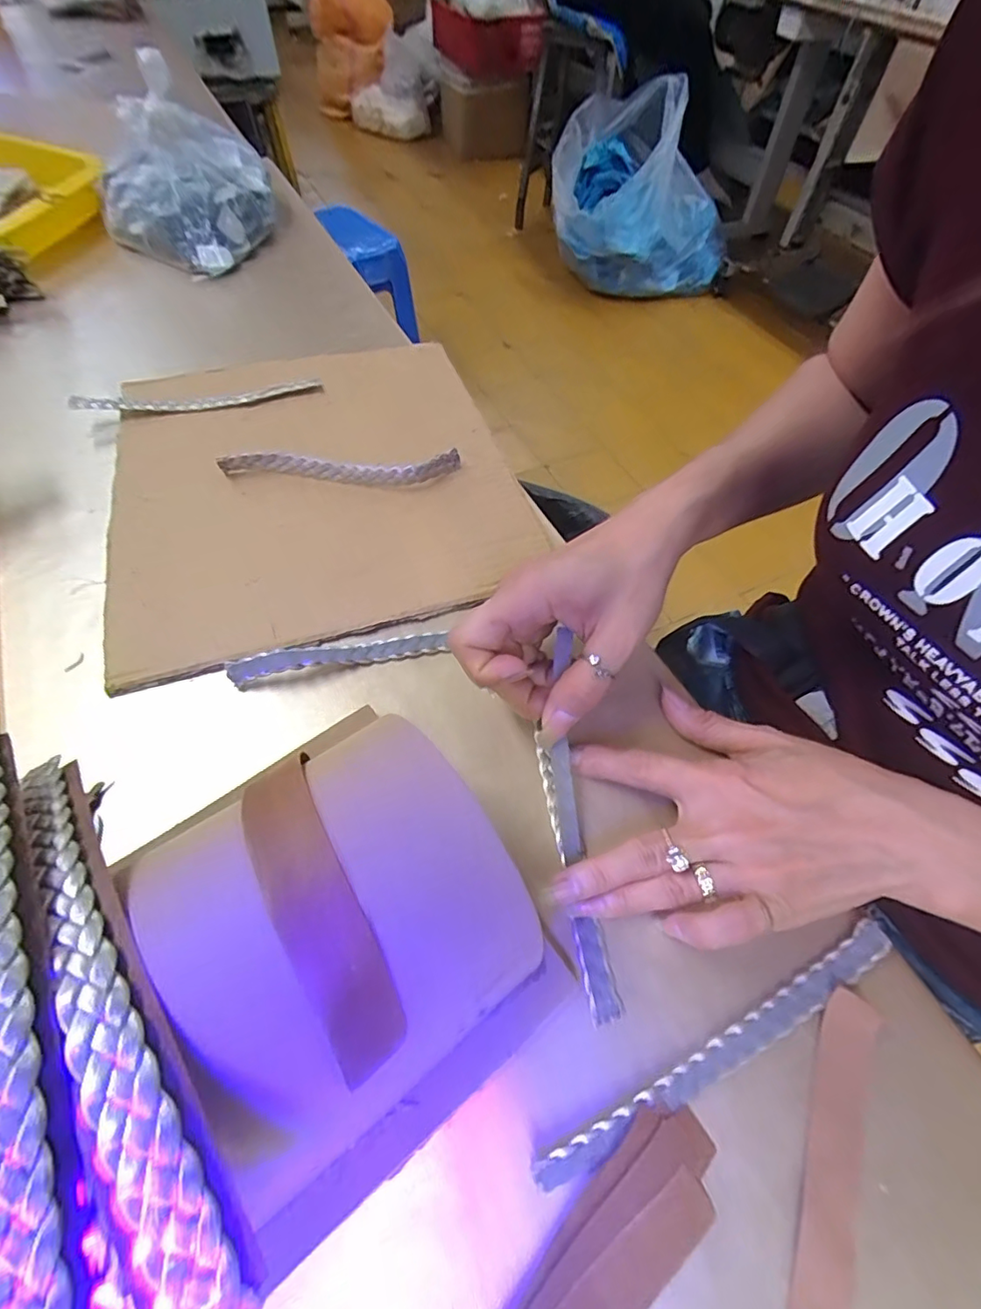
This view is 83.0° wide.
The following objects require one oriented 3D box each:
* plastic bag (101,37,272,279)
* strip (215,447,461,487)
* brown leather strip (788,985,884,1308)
[{"bbox_3d":[-0.308,-0.491,0.550,0.169,0.115,0.204,-20,61,-17],"label":"plastic bag"},{"bbox_3d":[-0.101,-0.125,0.377,0.159,0.020,0.023,-2,58,-6],"label":"strip"},{"bbox_3d":[0.119,0.202,0.192,0.021,0.008,0.153,23,59,10],"label":"brown leather strip"}]

